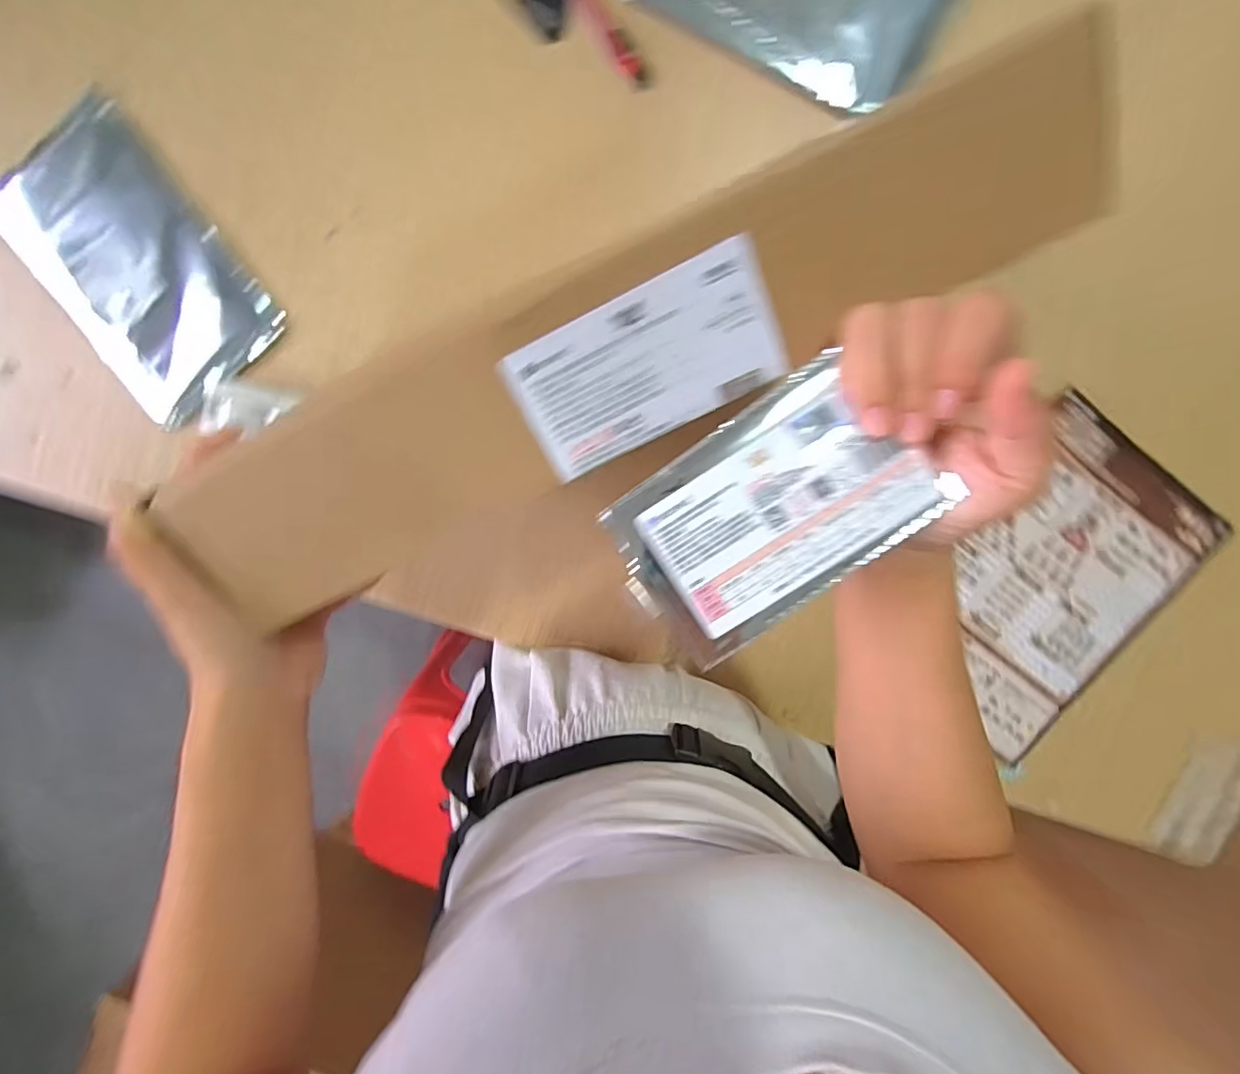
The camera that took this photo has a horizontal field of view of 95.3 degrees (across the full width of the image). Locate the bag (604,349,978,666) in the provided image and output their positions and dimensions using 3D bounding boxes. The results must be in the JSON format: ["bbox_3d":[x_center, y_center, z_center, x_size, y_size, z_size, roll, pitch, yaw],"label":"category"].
[{"bbox_3d":[0.056,-0.009,0.215,0.114,0.004,0.072,-36,89,2],"label":"bag"}]

